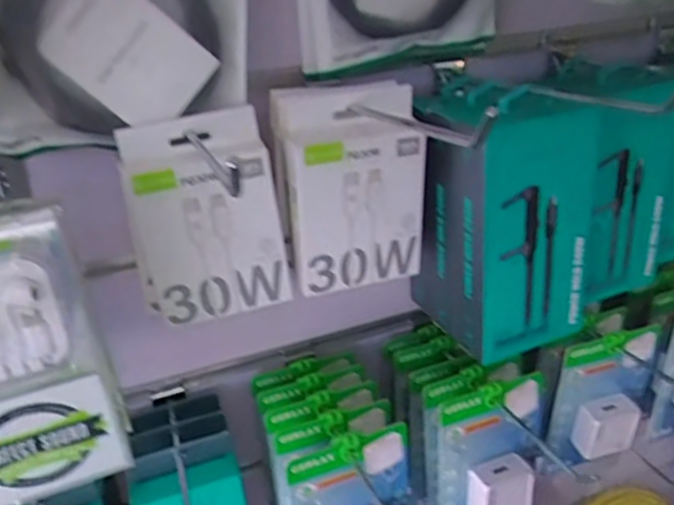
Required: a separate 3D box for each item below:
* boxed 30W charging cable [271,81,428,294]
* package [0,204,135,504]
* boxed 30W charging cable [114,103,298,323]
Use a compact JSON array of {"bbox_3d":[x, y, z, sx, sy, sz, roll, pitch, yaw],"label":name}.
[{"bbox_3d":[0.011,-0.039,0.371,0.082,0.121,0.035,-11,26,-12],"label":"boxed 30W charging cable"},{"bbox_3d":[-0.152,0.055,0.283,0.085,0.133,0.021,-15,27,-19],"label":"package"},{"bbox_3d":[-0.076,-0.021,0.358,0.083,0.116,0.022,-11,26,-11],"label":"boxed 30W charging cable"}]

